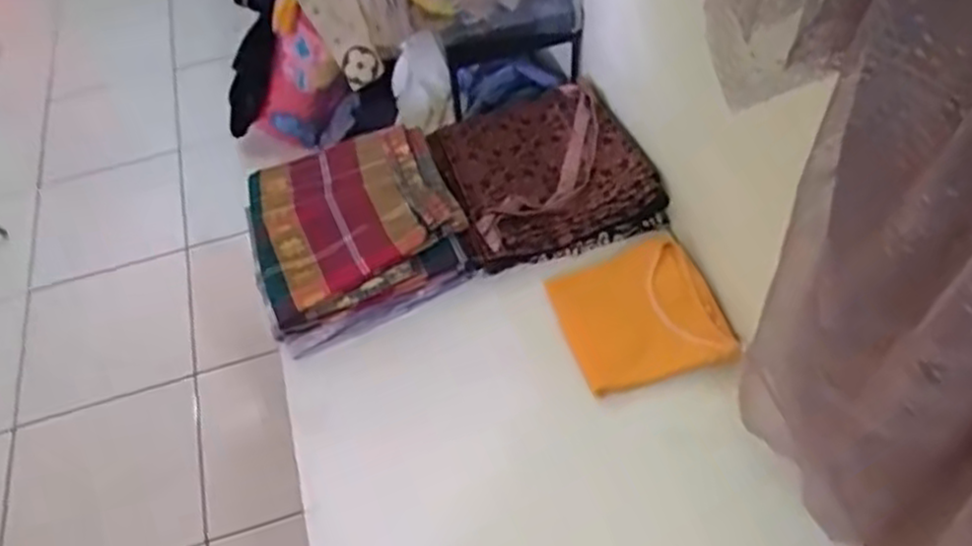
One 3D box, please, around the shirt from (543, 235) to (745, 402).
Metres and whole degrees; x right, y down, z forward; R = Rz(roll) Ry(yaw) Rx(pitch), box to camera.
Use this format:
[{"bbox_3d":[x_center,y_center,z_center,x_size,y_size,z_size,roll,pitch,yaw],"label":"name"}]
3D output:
[{"bbox_3d":[0.174,0.050,0.862,0.167,0.033,0.155,-25,73,3],"label":"shirt"}]

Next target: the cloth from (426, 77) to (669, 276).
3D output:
[{"bbox_3d":[0.067,-0.140,0.995,0.236,0.063,0.261,-18,52,-8],"label":"cloth"}]

